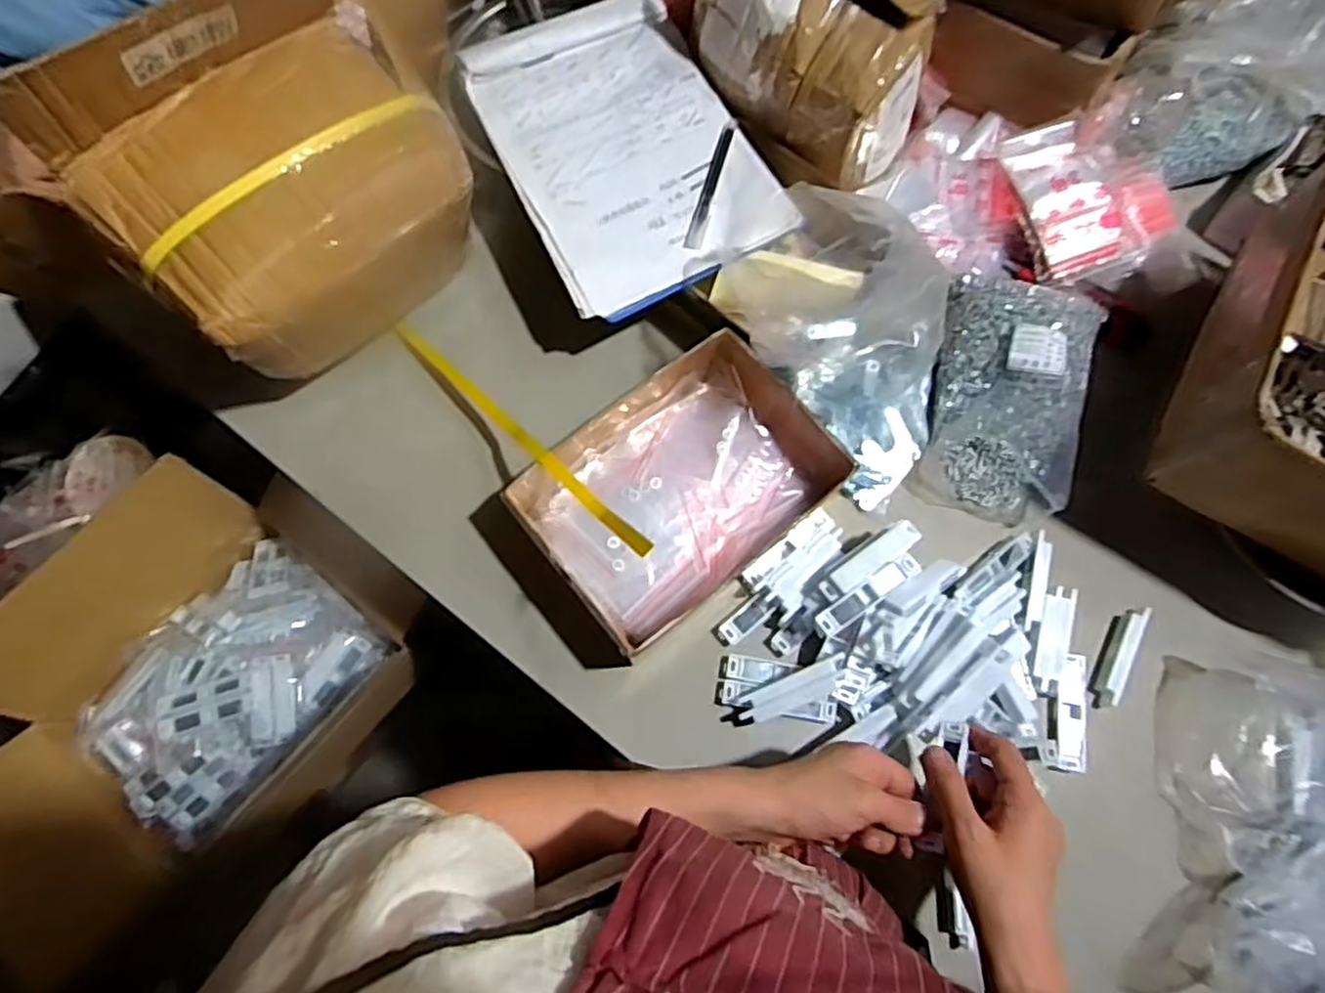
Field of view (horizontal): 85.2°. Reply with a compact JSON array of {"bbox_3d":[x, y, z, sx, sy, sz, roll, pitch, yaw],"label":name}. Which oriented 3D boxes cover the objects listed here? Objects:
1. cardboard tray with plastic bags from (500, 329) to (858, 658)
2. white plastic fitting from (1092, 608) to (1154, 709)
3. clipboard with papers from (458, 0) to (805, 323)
[{"bbox_3d":[0.007,-0.004,0.634,0.265,0.064,0.190,-37,76,-11],"label":"cardboard tray with plastic bags"},{"bbox_3d":[0.394,0.137,0.622,0.020,0.027,0.093,26,75,8],"label":"white plastic fitting"},{"bbox_3d":[-0.036,-0.334,0.677,0.219,0.023,0.319,-25,75,-8],"label":"clipboard with papers"}]

